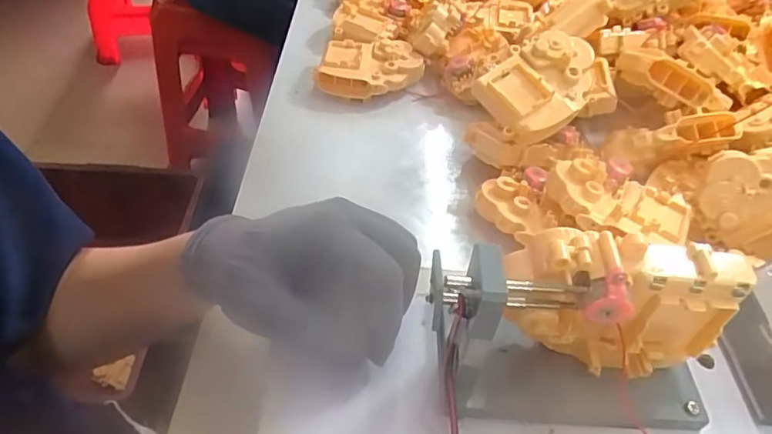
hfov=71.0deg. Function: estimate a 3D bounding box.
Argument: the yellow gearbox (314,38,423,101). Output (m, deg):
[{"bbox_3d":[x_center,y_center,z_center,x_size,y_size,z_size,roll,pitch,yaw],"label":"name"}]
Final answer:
[{"bbox_3d":[-0.016,-0.141,0.534,0.099,0.043,0.063,7,47,1],"label":"yellow gearbox"}]

